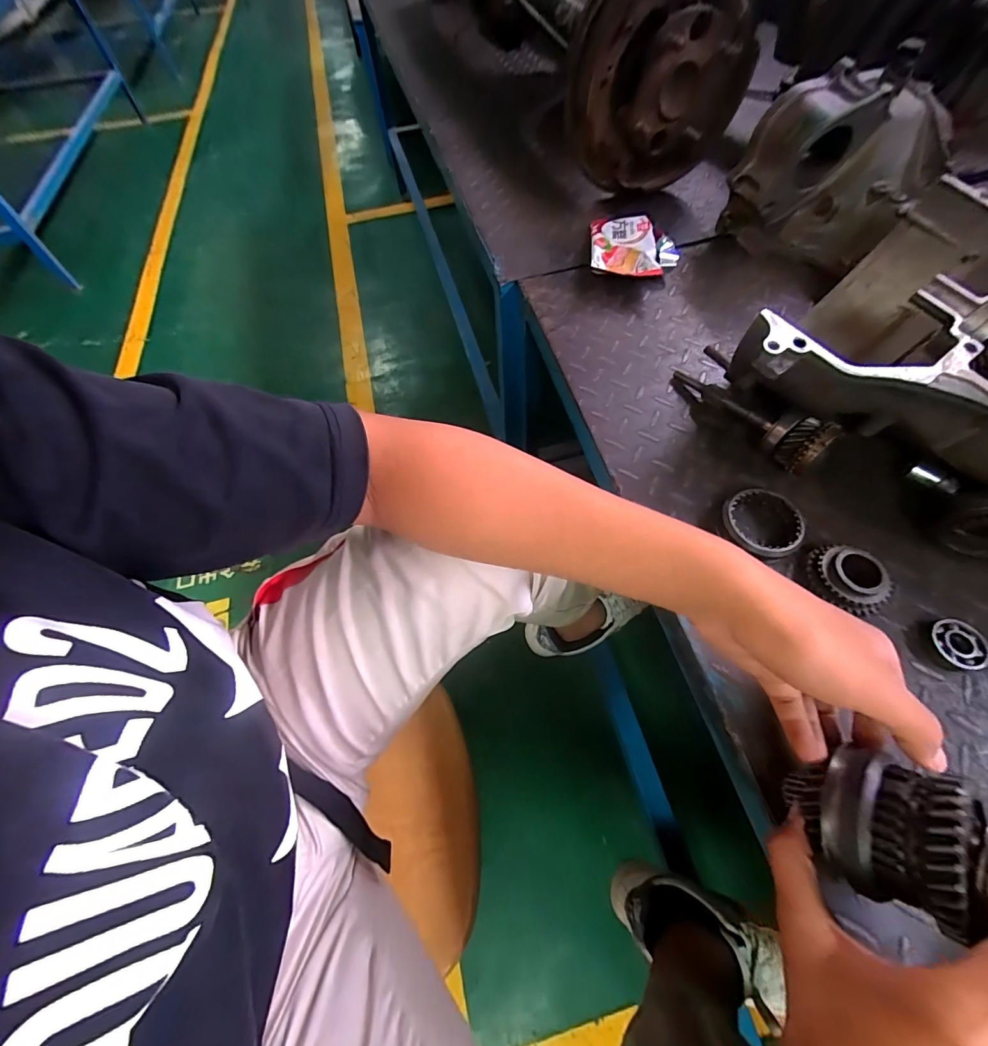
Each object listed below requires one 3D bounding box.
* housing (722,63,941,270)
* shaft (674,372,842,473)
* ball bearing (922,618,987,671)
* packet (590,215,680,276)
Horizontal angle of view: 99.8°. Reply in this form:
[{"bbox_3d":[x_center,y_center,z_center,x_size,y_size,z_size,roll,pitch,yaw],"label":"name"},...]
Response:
[{"bbox_3d":[0.422,-0.430,0.525,0.211,0.156,0.132,34,68,16],"label":"housing"},{"bbox_3d":[0.270,-0.119,0.437,0.056,0.062,0.174,-23,49,-11],"label":"shaft"},{"bbox_3d":[0.375,0.099,0.337,0.036,0.013,0.039,-3,63,-1],"label":"ball bearing"},{"bbox_3d":[0.191,-0.382,0.579,0.111,0.026,0.142,6,63,4],"label":"packet"}]

